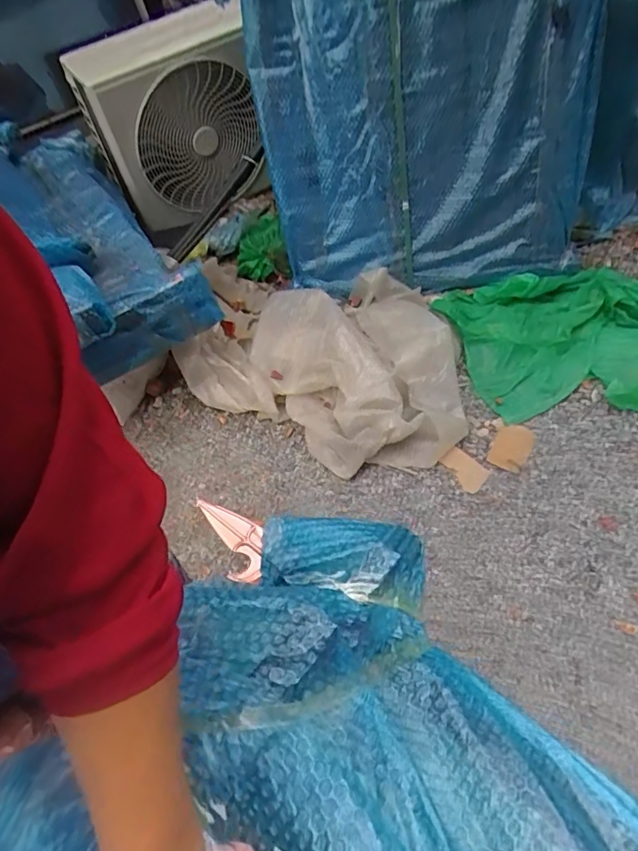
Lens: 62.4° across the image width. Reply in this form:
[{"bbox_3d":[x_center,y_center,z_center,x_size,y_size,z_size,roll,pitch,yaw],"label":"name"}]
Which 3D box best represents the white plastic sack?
[{"bbox_3d":[0.002,-0.168,1.425,0.731,0.156,0.589,-1,59,7],"label":"white plastic sack"}]

